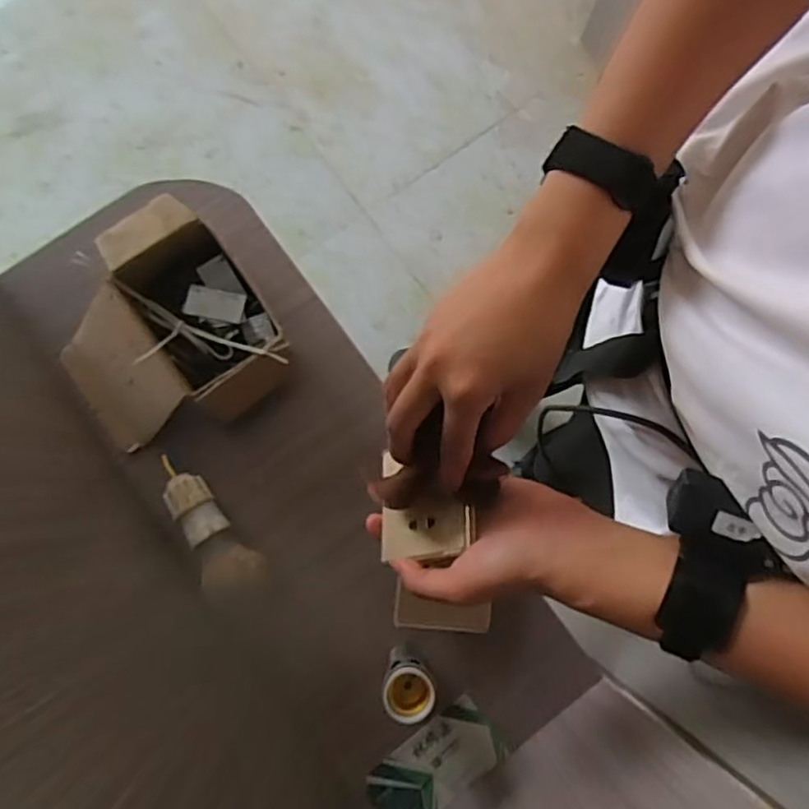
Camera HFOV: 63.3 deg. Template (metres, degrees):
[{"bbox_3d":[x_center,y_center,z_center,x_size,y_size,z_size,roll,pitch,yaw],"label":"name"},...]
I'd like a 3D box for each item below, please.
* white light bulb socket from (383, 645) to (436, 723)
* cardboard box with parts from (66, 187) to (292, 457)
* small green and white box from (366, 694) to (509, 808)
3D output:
[{"bbox_3d":[0.003,0.225,0.533,0.038,0.079,0.040,0,80,-1],"label":"white light bulb socket"},{"bbox_3d":[-0.218,-0.057,0.592,0.180,0.071,0.190,-37,83,-7],"label":"cardboard box with parts"},{"bbox_3d":[0.028,0.318,0.579,0.116,0.017,0.064,-37,83,-7],"label":"small green and white box"}]

